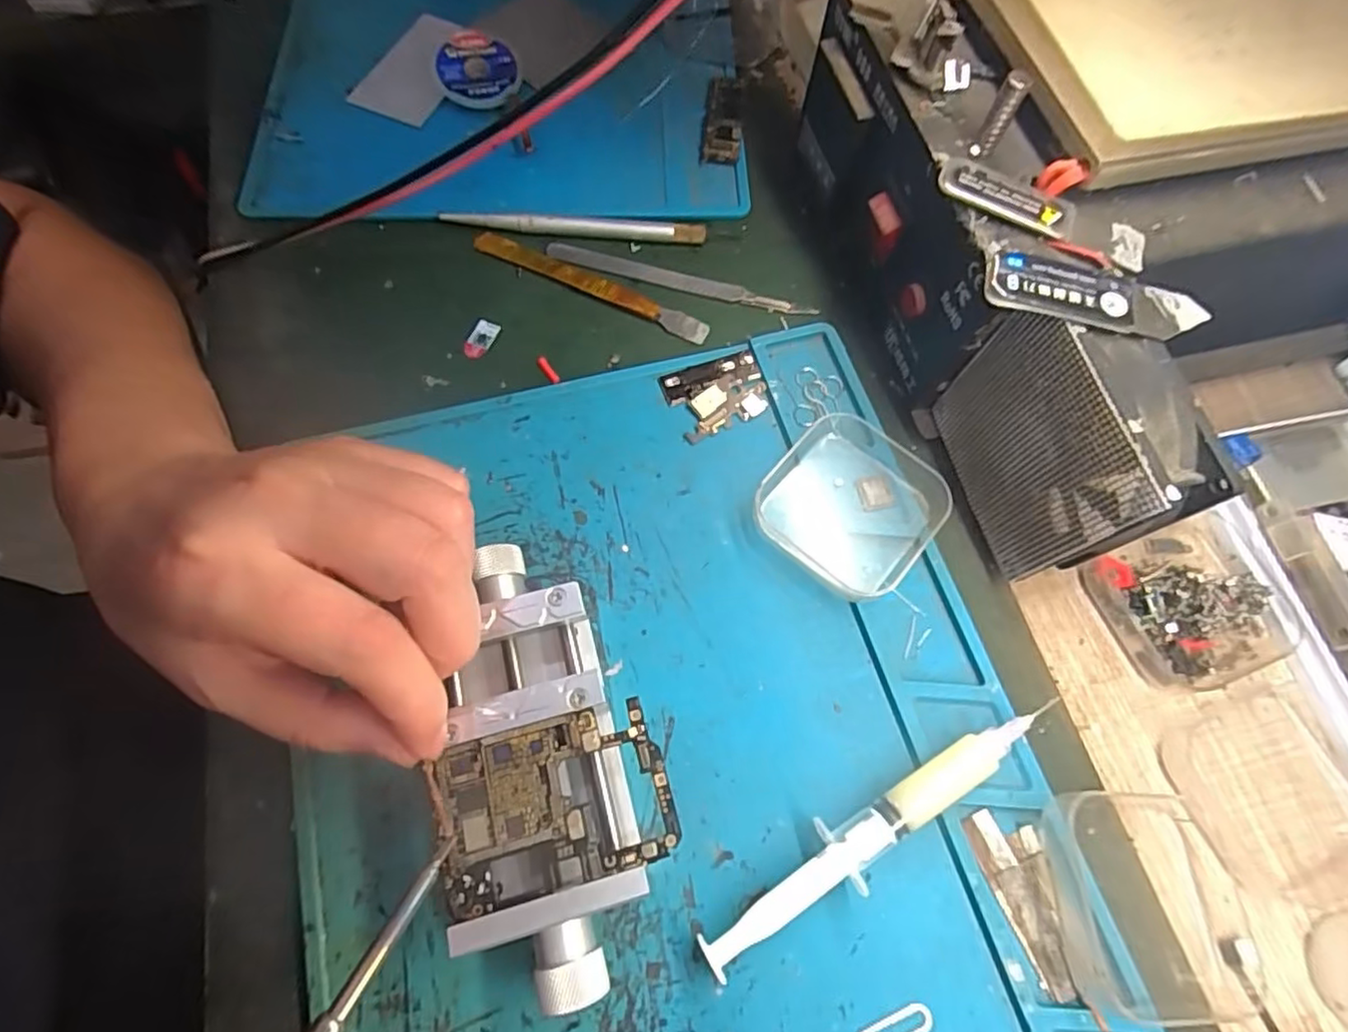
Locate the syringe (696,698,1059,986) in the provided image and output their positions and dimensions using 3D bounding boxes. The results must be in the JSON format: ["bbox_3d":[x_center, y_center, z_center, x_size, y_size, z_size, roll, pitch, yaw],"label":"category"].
[{"bbox_3d":[0.067,0.103,0.213,0.134,0.016,0.018,-32,72,-14],"label":"syringe"}]

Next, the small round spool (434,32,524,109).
[{"bbox_3d":[-0.102,-0.233,0.339,0.041,0.009,0.041,1,85,-6],"label":"small round spool"}]

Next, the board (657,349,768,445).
[{"bbox_3d":[0.020,-0.053,0.281,0.044,0.004,0.033,-18,69,-9],"label":"board"}]

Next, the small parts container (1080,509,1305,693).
[{"bbox_3d":[0.204,0.033,0.249,0.063,0.019,0.061,-19,69,-9],"label":"small parts container"}]

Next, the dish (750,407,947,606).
[{"bbox_3d":[0.071,-0.006,0.257,0.063,0.016,0.070,40,72,14],"label":"dish"}]

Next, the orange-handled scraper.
[{"bbox_3d":[-0.039,-0.109,0.302,0.119,0.004,0.011,25,69,9],"label":"orange-handled scraper"}]

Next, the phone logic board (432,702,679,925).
[{"bbox_3d":[-0.036,0.085,0.193,0.067,0.004,0.047,-13,68,-6],"label":"phone logic board"}]

